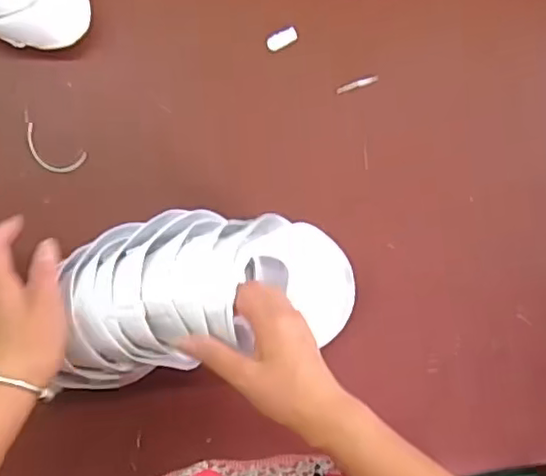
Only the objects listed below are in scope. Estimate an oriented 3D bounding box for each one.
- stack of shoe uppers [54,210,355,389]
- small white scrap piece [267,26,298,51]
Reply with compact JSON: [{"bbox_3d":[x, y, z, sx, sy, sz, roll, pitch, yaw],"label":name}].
[{"bbox_3d":[-0.052,0.043,0.556,0.251,0.083,0.135,-10,90,-19],"label":"stack of shoe uppers"},{"bbox_3d":[0.010,-0.207,0.655,0.034,0.004,0.017,-30,92,-7],"label":"small white scrap piece"}]

